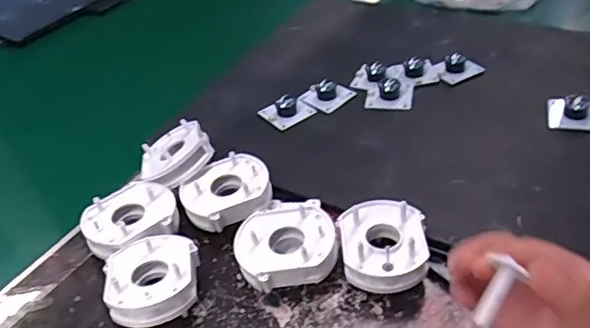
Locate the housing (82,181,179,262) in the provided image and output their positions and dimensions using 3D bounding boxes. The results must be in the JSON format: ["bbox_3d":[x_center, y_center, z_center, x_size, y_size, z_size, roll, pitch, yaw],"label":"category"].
[{"bbox_3d":[-0.128,0.049,0.441,0.073,0.037,0.062,-26,45,-22],"label":"housing"}]

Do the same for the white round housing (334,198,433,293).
[{"bbox_3d":[0.064,0.061,0.394,0.061,0.037,0.061,-3,41,3],"label":"white round housing"}]

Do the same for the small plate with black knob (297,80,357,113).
[{"bbox_3d":[0.033,-0.077,0.571,0.044,0.020,0.042,-35,49,-30],"label":"small plate with black knob"}]

